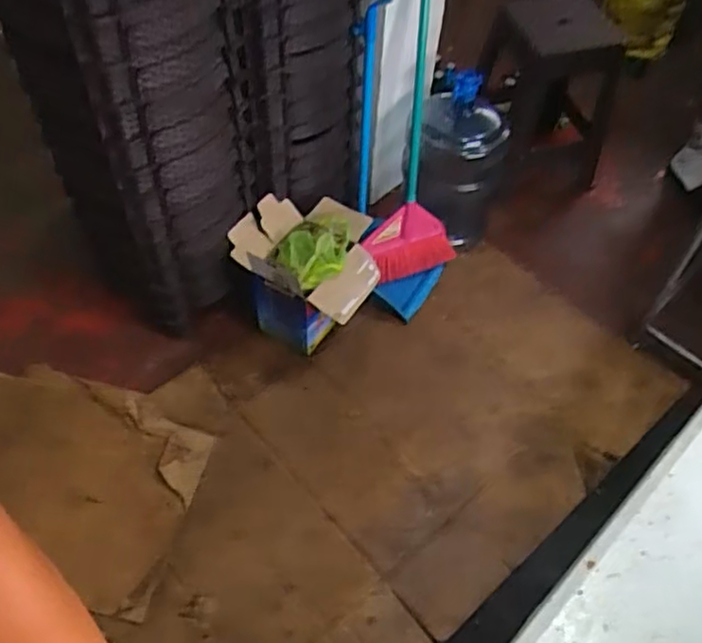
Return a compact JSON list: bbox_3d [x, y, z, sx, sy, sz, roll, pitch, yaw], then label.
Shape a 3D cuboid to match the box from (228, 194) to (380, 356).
[{"bbox_3d":[-0.094,-0.134,1.677,0.331,0.262,0.326,26,57,16],"label":"box"}]

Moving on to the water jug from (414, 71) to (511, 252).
[{"bbox_3d":[0.295,-0.436,1.804,0.232,0.467,0.278,9,54,5],"label":"water jug"}]

